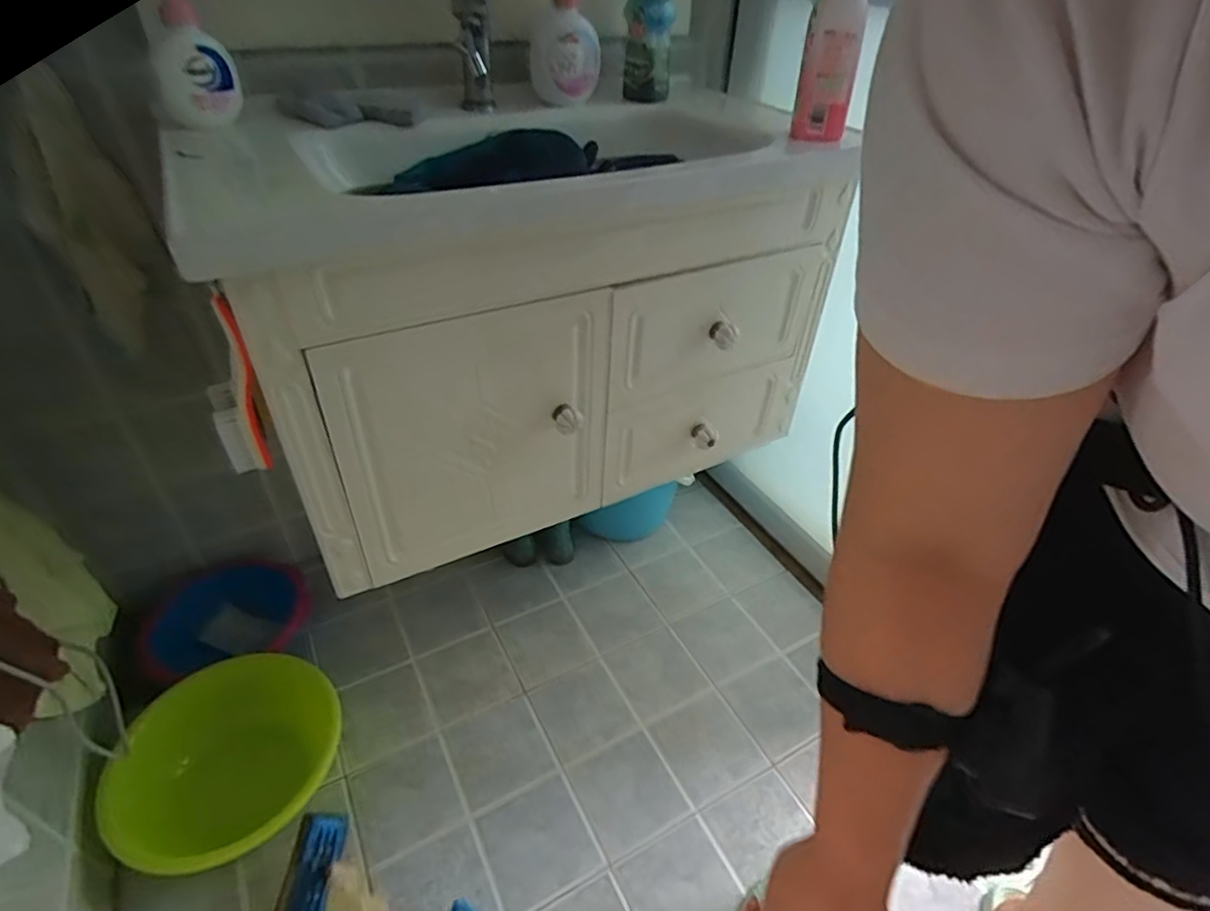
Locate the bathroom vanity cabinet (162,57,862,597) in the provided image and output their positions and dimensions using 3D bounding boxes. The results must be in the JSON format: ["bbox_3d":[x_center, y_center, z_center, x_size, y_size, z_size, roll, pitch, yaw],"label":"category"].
[{"bbox_3d":[-0.084,-0.228,0.904,0.745,0.476,0.414,-17,43,-22],"label":"bathroom vanity cabinet"}]

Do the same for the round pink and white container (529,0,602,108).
[{"bbox_3d":[-0.057,-0.587,0.885,0.098,0.168,0.097,0,39,0],"label":"round pink and white container"}]

